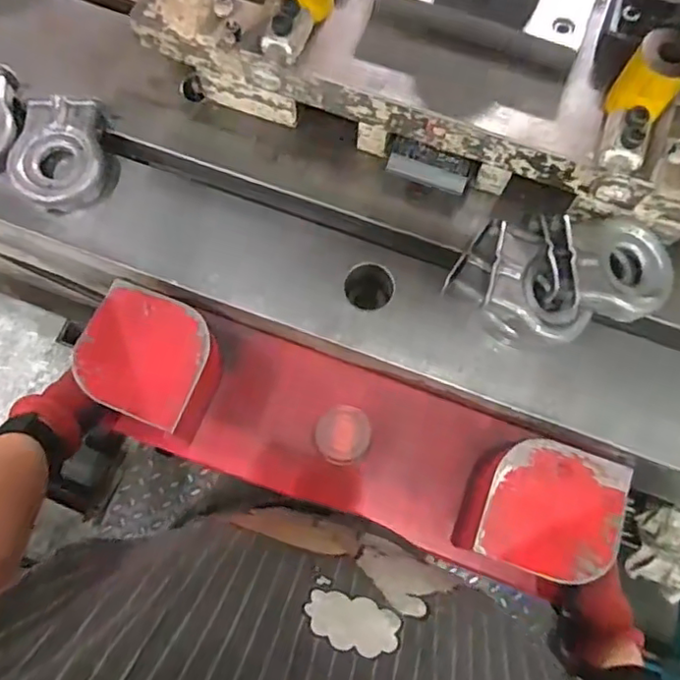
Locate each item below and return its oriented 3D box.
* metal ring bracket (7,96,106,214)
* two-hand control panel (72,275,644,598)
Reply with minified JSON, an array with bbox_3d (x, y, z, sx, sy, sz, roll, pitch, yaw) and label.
[{"bbox_3d":[-0.305,-0.202,0.647,0.094,0.042,0.120,0,88,-4],"label":"metal ring bracket"},{"bbox_3d":[0.011,0.092,0.584,0.494,0.124,0.143,19,74,6],"label":"two-hand control panel"}]

